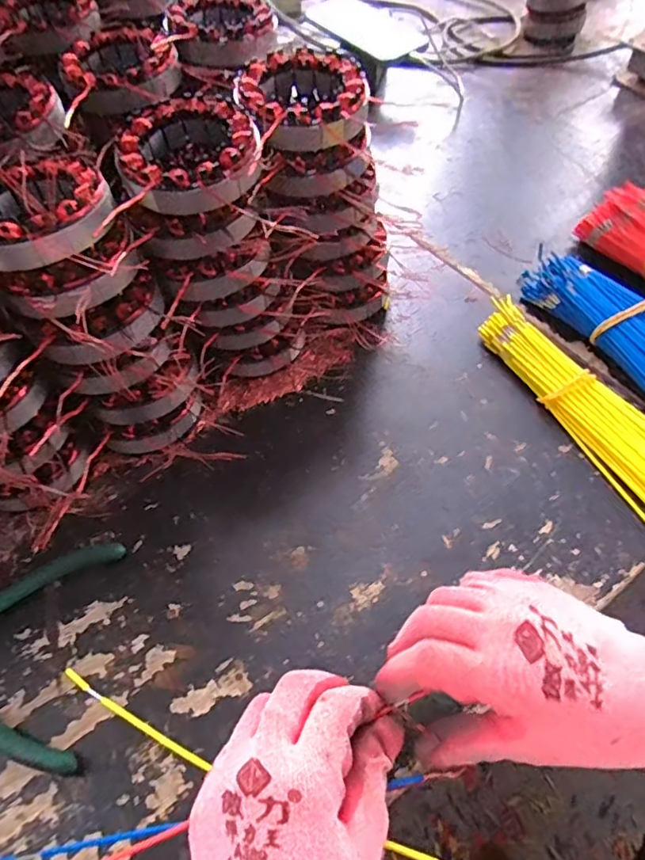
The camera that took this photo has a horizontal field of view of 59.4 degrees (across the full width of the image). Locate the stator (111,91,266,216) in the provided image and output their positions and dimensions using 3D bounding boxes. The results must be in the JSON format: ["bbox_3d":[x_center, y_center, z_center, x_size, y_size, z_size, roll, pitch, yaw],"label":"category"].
[{"bbox_3d":[-0.082,-0.172,0.357,0.086,0.032,0.085,-4,54,-2],"label":"stator"}]

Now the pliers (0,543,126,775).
[{"bbox_3d":[-0.203,0.131,0.348,0.136,0.010,0.132,0,54,1],"label":"pliers"}]

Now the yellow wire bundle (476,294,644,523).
[{"bbox_3d":[0.215,-0.012,0.433,0.065,0.023,0.245,-22,57,-14],"label":"yellow wire bundle"}]

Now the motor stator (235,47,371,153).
[{"bbox_3d":[-0.013,-0.224,0.381,0.083,0.030,0.084,-8,54,-5],"label":"motor stator"}]

